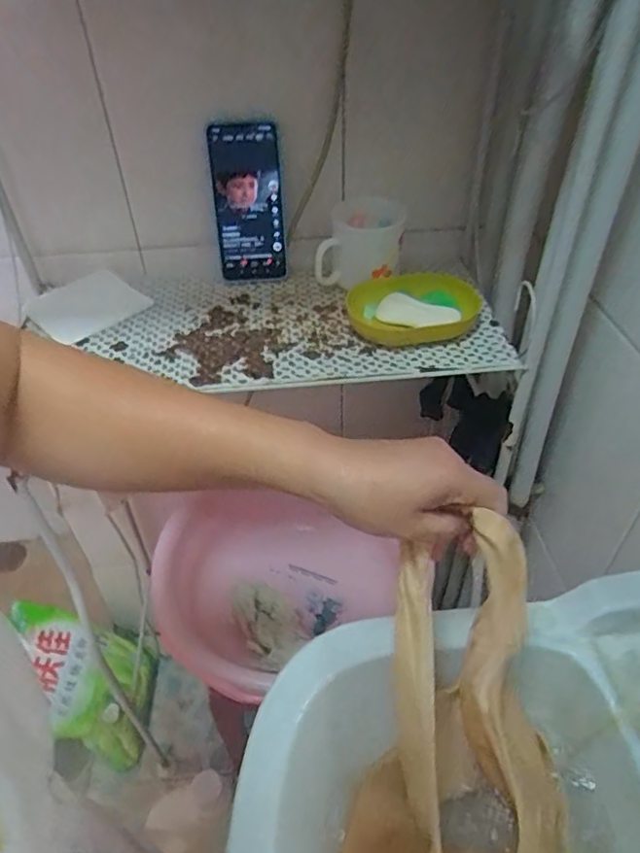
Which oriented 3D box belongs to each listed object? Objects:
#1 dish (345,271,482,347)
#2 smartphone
[{"bbox_3d":[0.103,-0.128,0.615,0.137,0.032,0.105,-4,43,-3],"label":"dish"},{"bbox_3d":[-0.082,-0.252,0.653,0.076,0.166,0.012,-3,27,0],"label":"smartphone"}]

